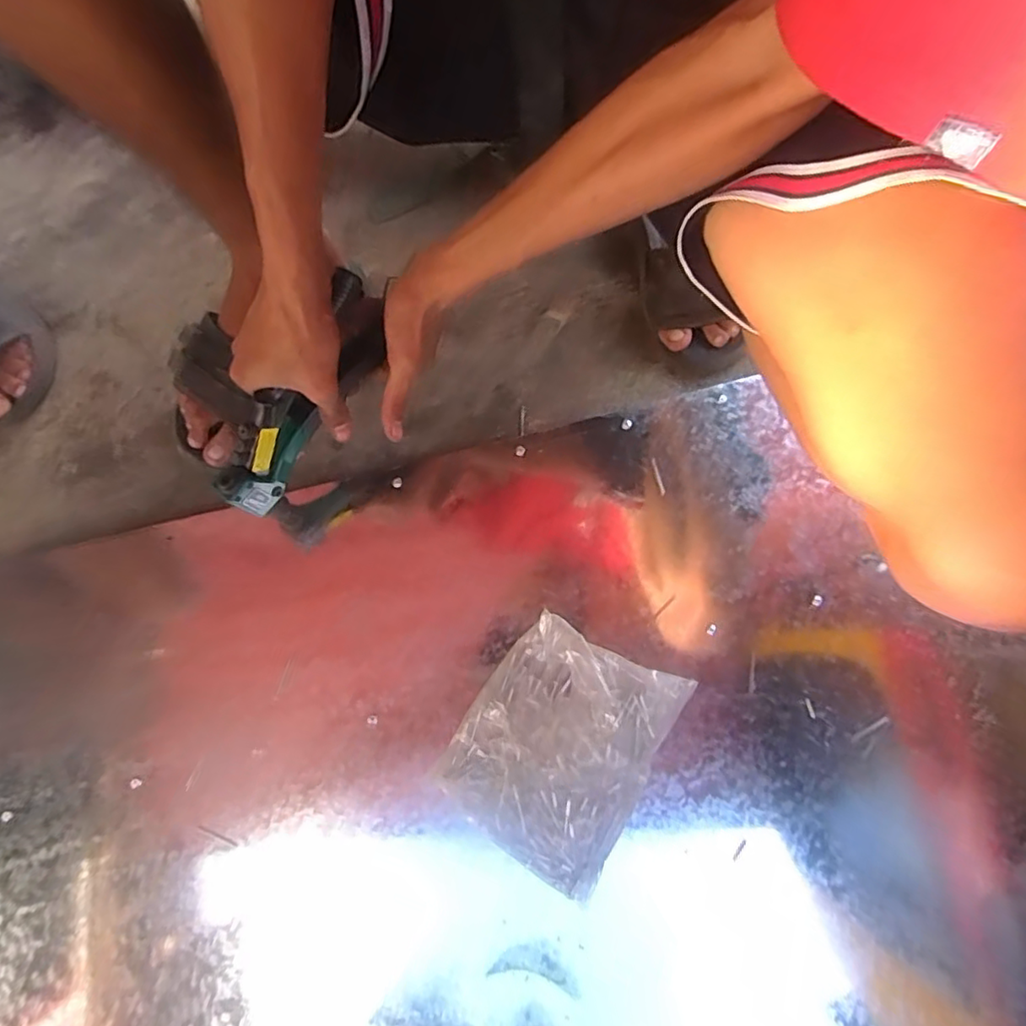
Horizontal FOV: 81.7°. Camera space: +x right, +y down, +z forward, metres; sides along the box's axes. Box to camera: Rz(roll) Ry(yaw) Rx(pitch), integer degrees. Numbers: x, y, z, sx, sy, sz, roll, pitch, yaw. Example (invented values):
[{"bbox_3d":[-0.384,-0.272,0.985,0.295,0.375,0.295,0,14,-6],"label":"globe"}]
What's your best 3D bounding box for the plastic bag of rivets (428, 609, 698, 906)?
[{"bbox_3d":[0.038,0.186,0.474,0.154,0.044,0.187,29,76,8],"label":"plastic bag of rivets"}]

